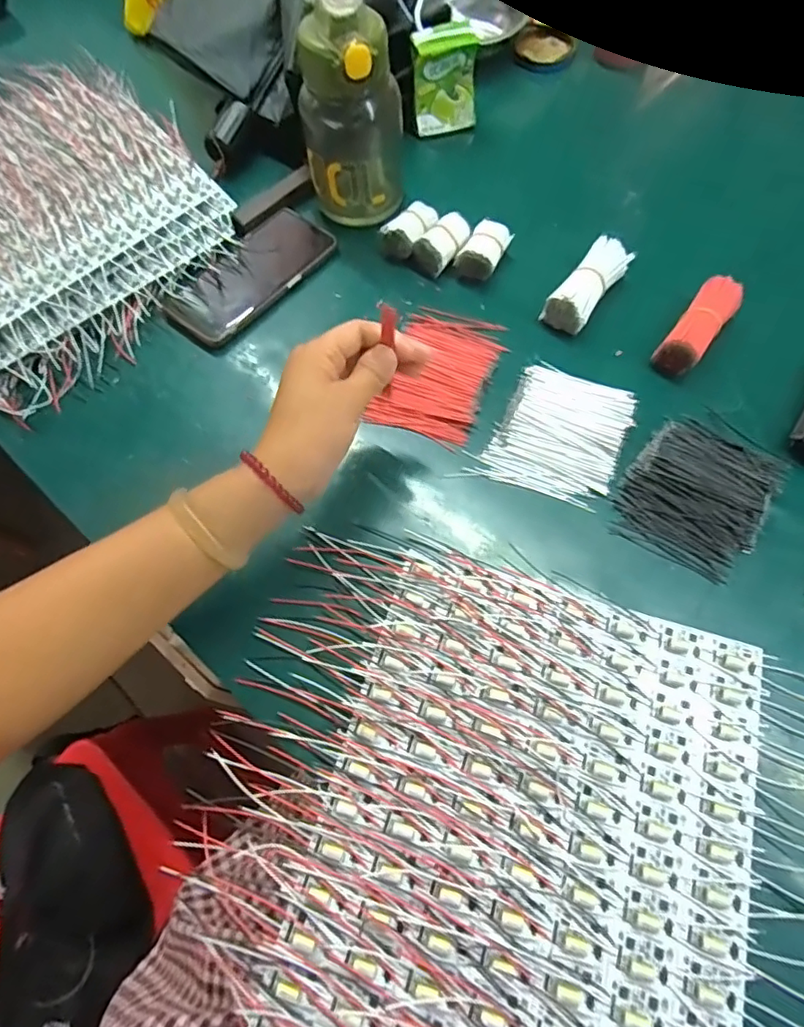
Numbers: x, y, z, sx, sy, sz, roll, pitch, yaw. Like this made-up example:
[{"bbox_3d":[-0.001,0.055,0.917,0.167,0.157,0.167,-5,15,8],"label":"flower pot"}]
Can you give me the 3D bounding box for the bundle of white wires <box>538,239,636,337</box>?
[{"bbox_3d":[0.163,-0.198,0.498,0.038,0.036,0.088,38,71,17],"label":"bundle of white wires"}]

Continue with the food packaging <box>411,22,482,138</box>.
[{"bbox_3d":[0.045,-0.442,0.581,0.065,0.087,0.018,-15,54,-4],"label":"food packaging"}]

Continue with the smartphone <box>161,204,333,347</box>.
[{"bbox_3d":[-0.140,-0.223,0.533,0.073,0.018,0.166,38,72,18],"label":"smartphone"}]

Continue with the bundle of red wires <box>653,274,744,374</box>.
[{"bbox_3d":[0.248,-0.156,0.476,0.032,0.038,0.085,36,77,16],"label":"bundle of red wires"}]

